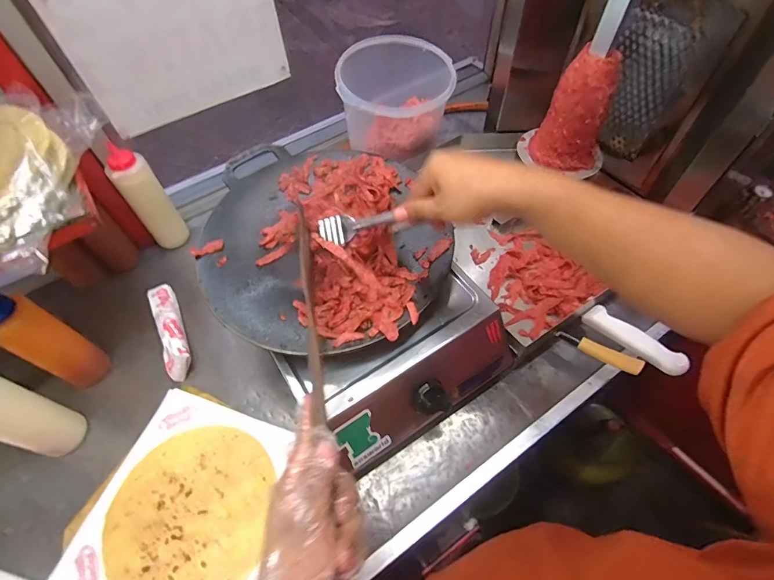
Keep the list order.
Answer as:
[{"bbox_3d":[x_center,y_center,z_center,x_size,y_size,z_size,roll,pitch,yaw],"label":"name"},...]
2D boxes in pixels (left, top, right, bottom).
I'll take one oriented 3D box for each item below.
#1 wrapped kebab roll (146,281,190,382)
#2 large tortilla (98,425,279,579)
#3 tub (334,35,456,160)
[{"bbox_3d":[-0.347,0.055,0.638,0.041,0.041,0.183,-24,59,-16],"label":"wrapped kebab roll"},{"bbox_3d":[-0.252,0.279,0.510,0.202,0.005,0.200,0,55,0],"label":"large tortilla"},{"bbox_3d":[0.017,-0.352,0.755,0.198,0.148,0.171,1,55,1],"label":"tub"}]

